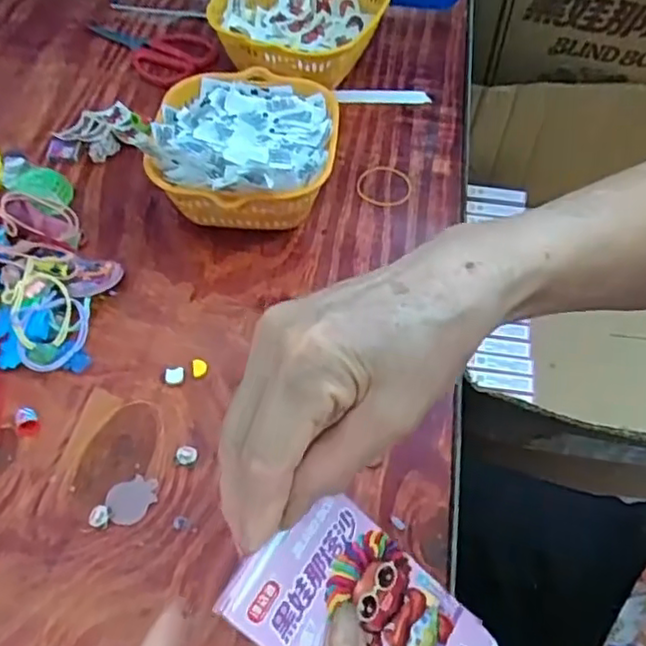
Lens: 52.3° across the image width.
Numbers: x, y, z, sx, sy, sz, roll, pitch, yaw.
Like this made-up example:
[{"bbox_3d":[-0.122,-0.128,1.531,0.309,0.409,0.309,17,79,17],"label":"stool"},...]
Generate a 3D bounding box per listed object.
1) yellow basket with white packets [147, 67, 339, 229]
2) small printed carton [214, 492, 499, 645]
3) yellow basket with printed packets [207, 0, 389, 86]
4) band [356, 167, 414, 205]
[{"bbox_3d":[-0.058,-0.130,0.504,0.131,0.084,0.141,4,56,2],"label":"yellow basket with white packets"},{"bbox_3d":[0.022,0.123,0.266,0.123,0.009,0.065,40,58,-14],"label":"small printed carton"},{"bbox_3d":[-0.025,-0.272,0.614,0.153,0.065,0.152,13,56,8],"label":"yellow basket with printed packets"},{"bbox_3d":[0.051,-0.115,0.547,0.045,0.004,0.042,6,60,1],"label":"band"}]

